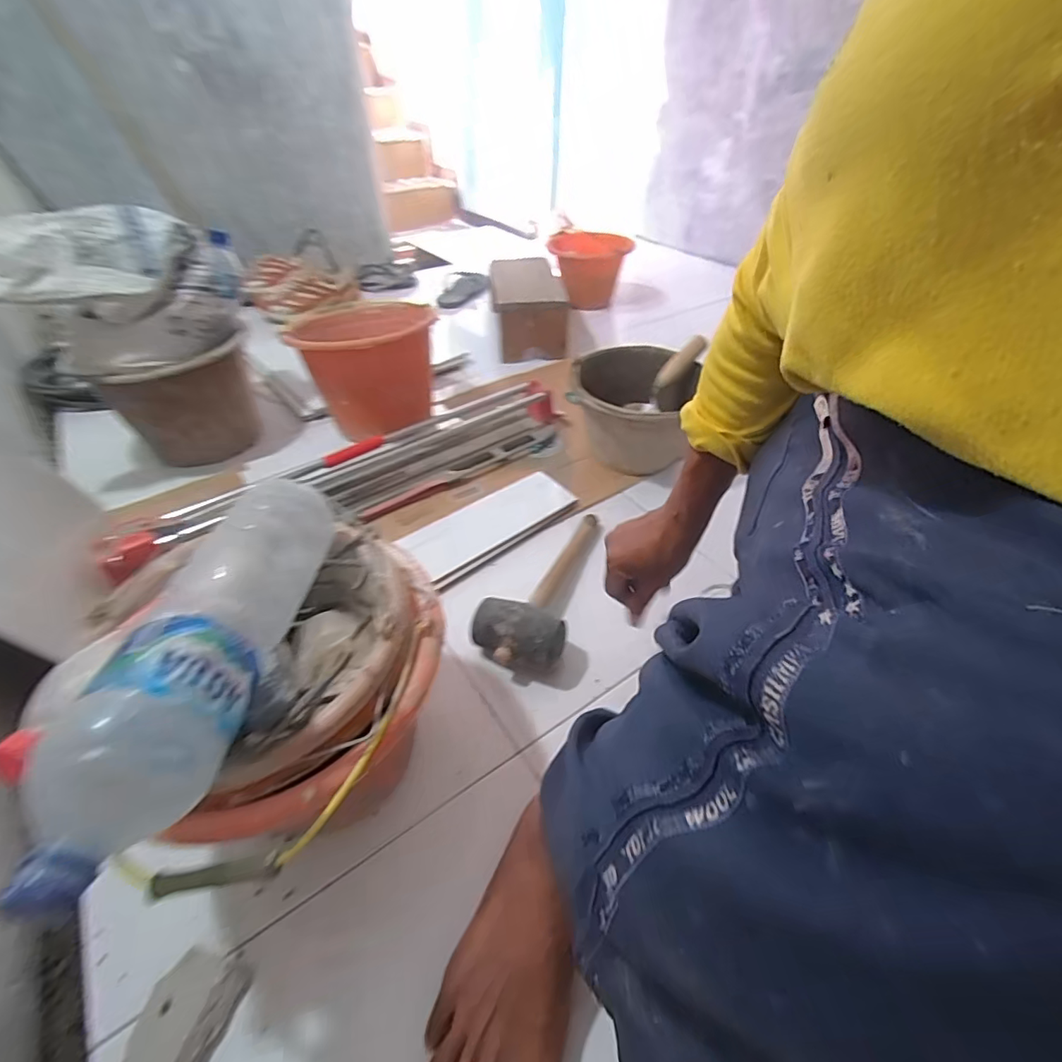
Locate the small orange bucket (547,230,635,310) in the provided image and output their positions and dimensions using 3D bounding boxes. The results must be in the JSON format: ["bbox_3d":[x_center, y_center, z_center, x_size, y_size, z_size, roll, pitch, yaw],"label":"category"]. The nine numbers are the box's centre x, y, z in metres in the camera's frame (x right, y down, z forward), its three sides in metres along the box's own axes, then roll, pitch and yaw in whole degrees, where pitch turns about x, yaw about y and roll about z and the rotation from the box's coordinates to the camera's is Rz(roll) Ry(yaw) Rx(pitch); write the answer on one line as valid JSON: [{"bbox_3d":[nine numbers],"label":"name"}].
[{"bbox_3d":[0.167,-0.757,1.468,0.227,0.158,0.219,0,43,0],"label":"small orange bucket"}]

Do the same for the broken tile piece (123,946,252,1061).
[{"bbox_3d":[-0.272,0.388,0.386,0.062,0.022,0.099,12,44,13],"label":"broken tile piece"}]

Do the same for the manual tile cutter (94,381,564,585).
[{"bbox_3d":[-0.256,-0.104,0.844,0.743,0.084,0.115,-25,48,-25],"label":"manual tile cutter"}]

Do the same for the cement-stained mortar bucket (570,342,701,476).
[{"bbox_3d":[0.180,-0.212,0.906,0.202,0.154,0.214,0,43,0],"label":"cement-stained mortar bucket"}]

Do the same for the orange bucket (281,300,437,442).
[{"bbox_3d":[-0.301,-0.308,0.965,0.226,0.211,0.281,-1,43,-1],"label":"orange bucket"}]

